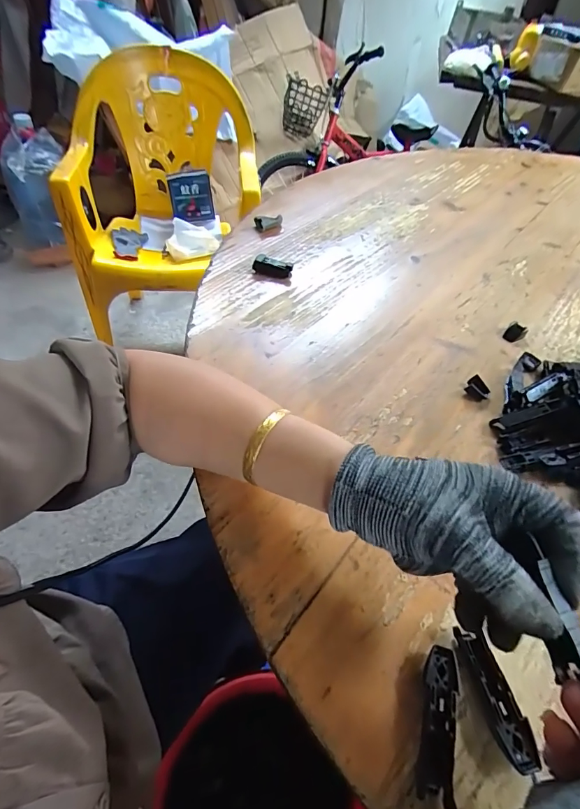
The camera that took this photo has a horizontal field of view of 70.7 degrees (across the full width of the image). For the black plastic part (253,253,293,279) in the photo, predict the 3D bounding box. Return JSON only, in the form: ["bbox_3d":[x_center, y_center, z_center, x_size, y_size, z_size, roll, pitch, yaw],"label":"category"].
[{"bbox_3d":[-0.021,-0.162,0.482,0.047,0.013,0.019,13,50,4],"label":"black plastic part"}]

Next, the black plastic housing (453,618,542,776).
[{"bbox_3d":[0.116,0.165,0.232,0.017,0.012,0.067,-6,51,-11],"label":"black plastic housing"}]

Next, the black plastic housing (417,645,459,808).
[{"bbox_3d":[0.081,0.171,0.223,0.018,0.012,0.068,16,50,6],"label":"black plastic housing"}]

